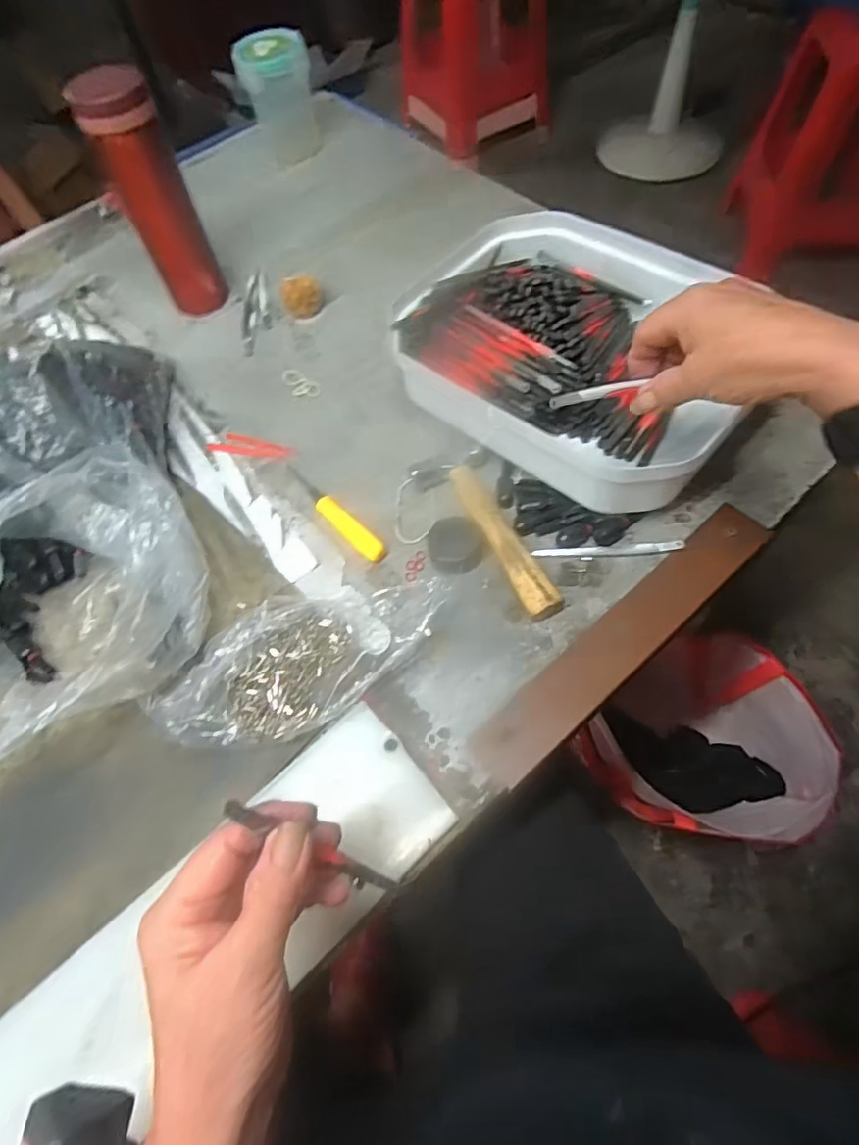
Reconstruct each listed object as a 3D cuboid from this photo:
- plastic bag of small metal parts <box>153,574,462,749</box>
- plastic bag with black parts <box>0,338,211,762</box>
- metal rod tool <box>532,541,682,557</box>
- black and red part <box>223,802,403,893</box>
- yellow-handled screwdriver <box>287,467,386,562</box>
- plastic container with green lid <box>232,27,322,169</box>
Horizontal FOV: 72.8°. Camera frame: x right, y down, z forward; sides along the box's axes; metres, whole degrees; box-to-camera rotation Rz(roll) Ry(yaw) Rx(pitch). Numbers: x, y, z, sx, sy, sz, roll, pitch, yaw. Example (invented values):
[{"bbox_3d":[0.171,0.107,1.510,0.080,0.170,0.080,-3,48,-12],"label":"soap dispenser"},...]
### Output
[{"bbox_3d":[-0.082,0.051,0.385,0.197,0.021,0.086,-32,64,-13],"label":"plastic bag of small metal parts"},{"bbox_3d":[-0.274,-0.033,0.421,0.191,0.094,0.318,-23,59,-7],"label":"plastic bag with black parts"},{"bbox_3d":[0.127,-0.016,0.415,0.104,0.006,0.008,-2,62,3],"label":"metal rod tool"},{"bbox_3d":[-0.049,0.120,0.250,0.093,0.006,0.010,42,64,-26],"label":"black and red part"},{"bbox_3d":[-0.077,-0.048,0.456,0.016,0.010,0.121,-40,66,-16],"label":"yellow-handled screwdriver"},{"bbox_3d":[-0.167,-0.535,0.663,0.078,0.102,0.078,-14,59,-1],"label":"plastic container with green lid"}]

